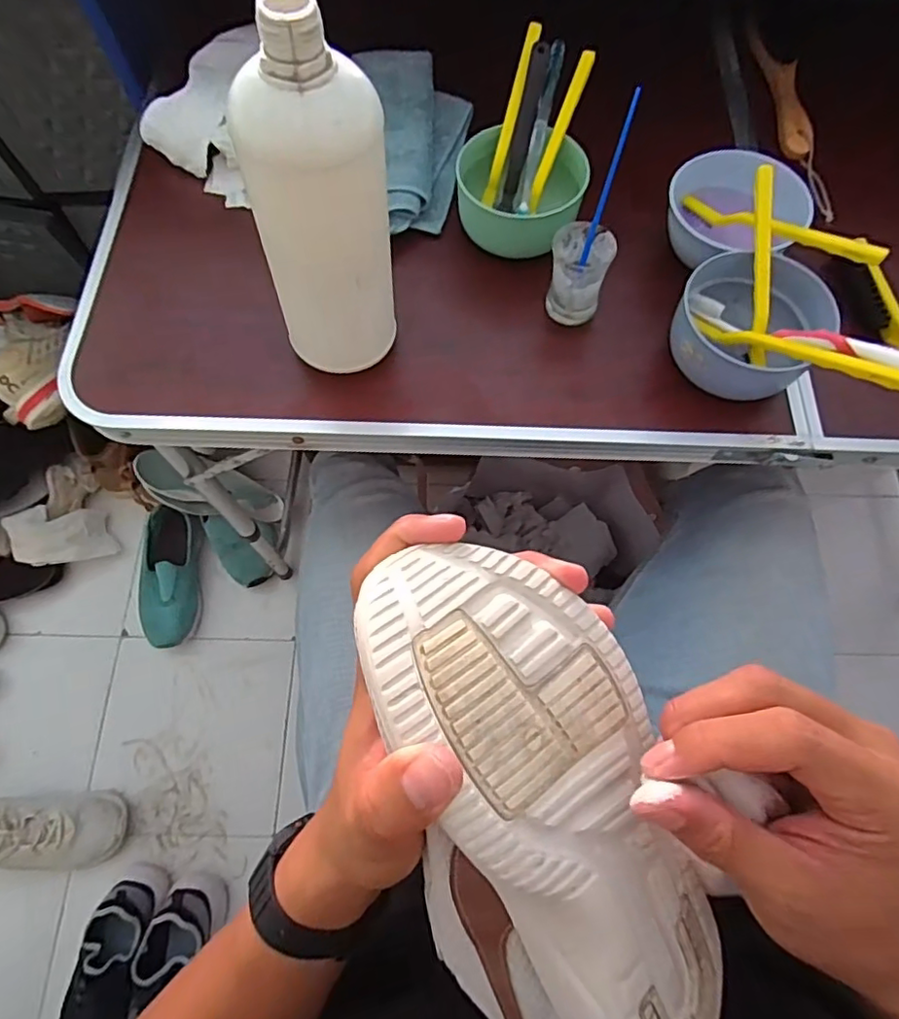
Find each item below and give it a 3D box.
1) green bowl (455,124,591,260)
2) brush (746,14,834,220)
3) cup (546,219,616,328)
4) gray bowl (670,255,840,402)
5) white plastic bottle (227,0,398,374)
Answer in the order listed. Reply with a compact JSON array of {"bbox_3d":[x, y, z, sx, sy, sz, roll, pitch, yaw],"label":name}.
[{"bbox_3d":[0.059,-0.270,0.498,0.111,0.047,0.093,10,70,3],"label":"green bowl"},{"bbox_3d":[0.340,-0.396,0.578,0.032,0.018,0.257,-2,70,-2],"label":"brush"},{"bbox_3d":[0.104,-0.192,0.474,0.046,0.066,0.047,0,70,-1],"label":"cup"},{"bbox_3d":[0.227,-0.146,0.451,0.105,0.052,0.112,0,70,-1],"label":"gray bowl"},{"bbox_3d":[-0.082,-0.180,0.368,0.078,0.215,0.077,9,70,3],"label":"white plastic bottle"}]

